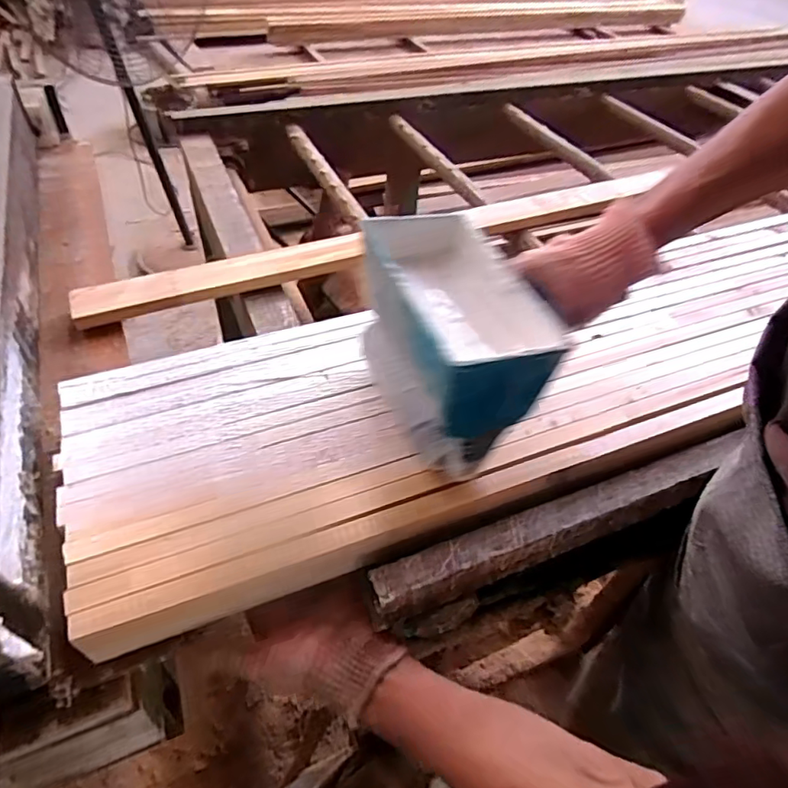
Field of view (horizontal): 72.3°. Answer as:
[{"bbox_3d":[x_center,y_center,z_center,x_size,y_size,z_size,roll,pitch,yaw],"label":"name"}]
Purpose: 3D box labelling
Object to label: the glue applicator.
[{"bbox_3d":[0.043,-0.049,0.457,0.104,0.131,0.188,-16,50,-19],"label":"glue applicator"}]

